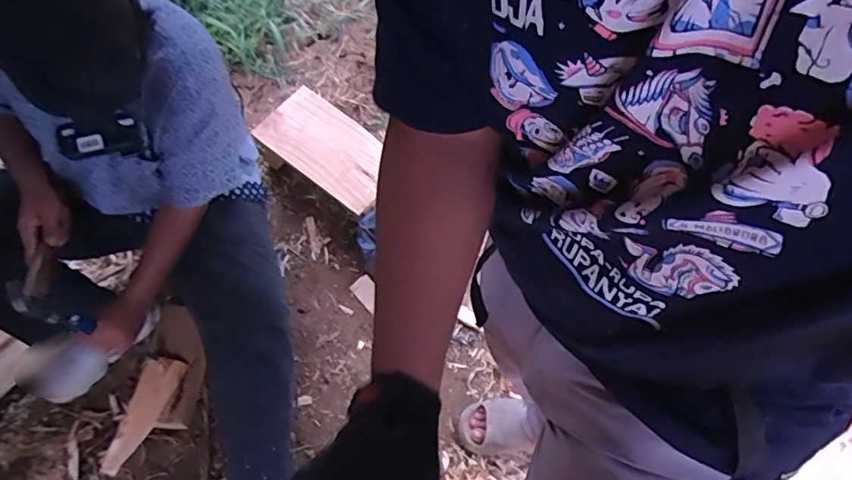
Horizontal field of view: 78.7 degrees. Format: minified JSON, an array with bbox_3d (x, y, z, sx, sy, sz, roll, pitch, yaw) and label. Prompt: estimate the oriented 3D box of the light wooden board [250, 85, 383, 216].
[{"bbox_3d":[-0.247,-0.237,1.314,0.344,0.029,0.198,35,71,11],"label":"light wooden board"}]

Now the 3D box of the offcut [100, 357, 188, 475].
[{"bbox_3d":[-0.581,0.361,1.077,0.078,0.018,0.232,25,68,-26],"label":"offcut"}]

